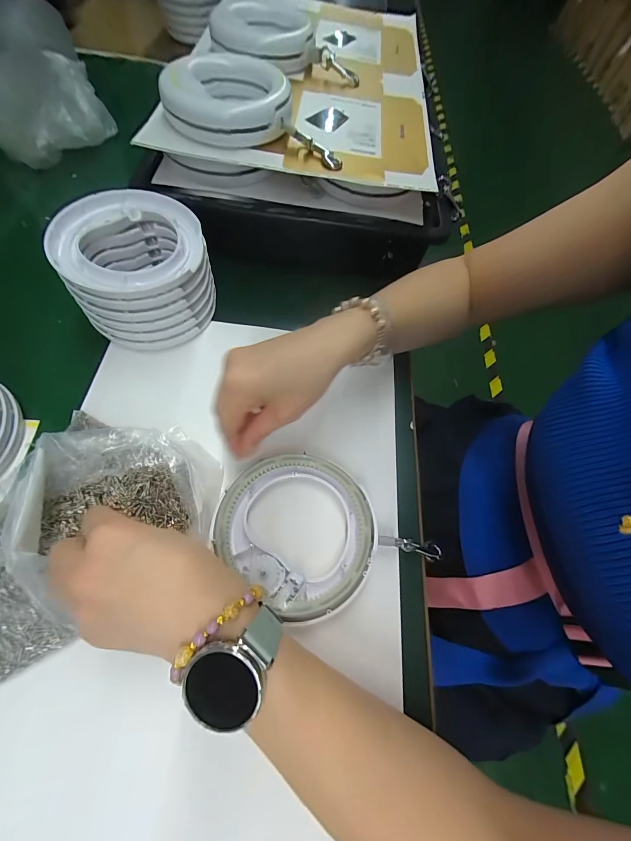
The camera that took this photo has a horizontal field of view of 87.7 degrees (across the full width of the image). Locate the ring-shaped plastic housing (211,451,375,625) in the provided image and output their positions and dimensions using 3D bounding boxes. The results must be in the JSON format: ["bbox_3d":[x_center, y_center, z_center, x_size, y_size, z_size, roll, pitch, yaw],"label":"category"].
[{"bbox_3d":[-0.012,0.086,0.274,0.125,0.024,0.114,39,69,16],"label":"ring-shaped plastic housing"}]

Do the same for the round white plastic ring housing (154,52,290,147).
[{"bbox_3d":[-0.093,-0.337,0.341,0.123,0.035,0.130,1,64,-2],"label":"round white plastic ring housing"}]

